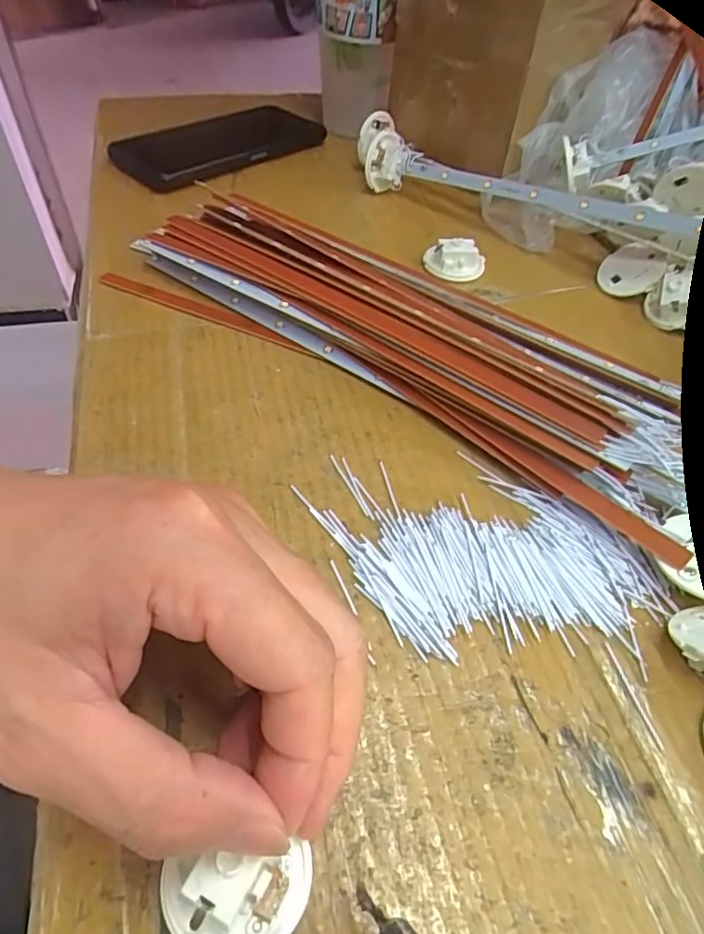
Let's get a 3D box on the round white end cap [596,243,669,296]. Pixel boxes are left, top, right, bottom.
[{"bbox_3d":[0.170,-0.120,0.353,0.034,0.007,0.037,-15,64,32],"label":"round white end cap"}]

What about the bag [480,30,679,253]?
[{"bbox_3d":[0.154,-0.218,0.397,0.073,0.055,0.160,35,96,25],"label":"bag"}]

